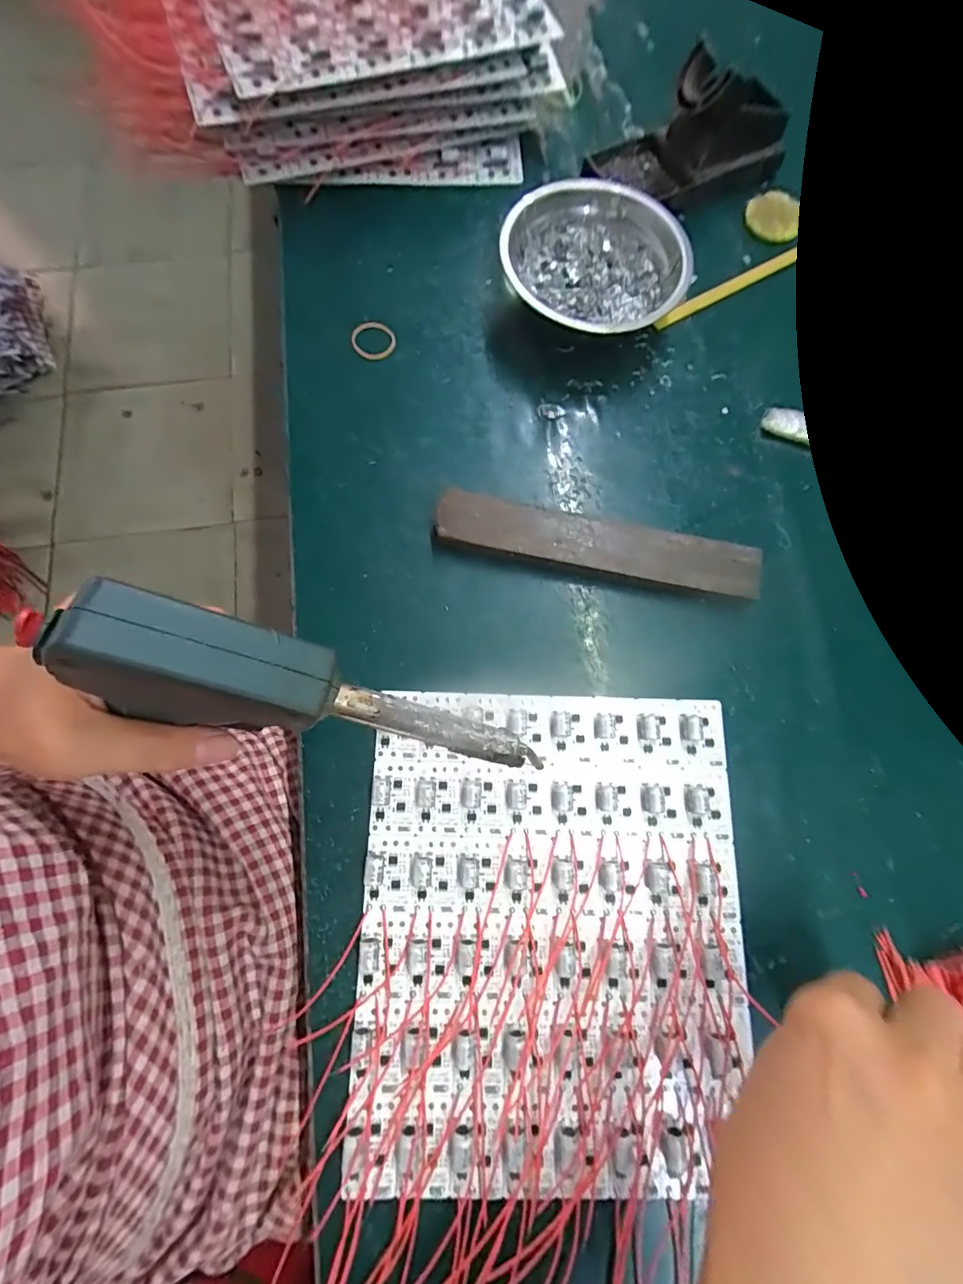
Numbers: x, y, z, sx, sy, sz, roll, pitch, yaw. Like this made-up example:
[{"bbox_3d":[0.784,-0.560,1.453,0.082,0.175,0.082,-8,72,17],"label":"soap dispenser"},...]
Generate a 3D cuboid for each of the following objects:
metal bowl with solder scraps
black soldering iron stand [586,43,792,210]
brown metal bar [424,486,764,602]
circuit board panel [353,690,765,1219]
[{"bbox_3d":[0.076,-0.249,0.330,0.121,0.043,0.117,0,75,0],"label":"metal bowl with solder scraps"},{"bbox_3d":[0.158,-0.387,0.362,0.157,0.060,0.069,-18,76,-5],"label":"black soldering iron stand"},{"bbox_3d":[0.072,-0.059,0.300,0.197,0.019,0.035,10,75,3],"label":"brown metal bar"},{"bbox_3d":[0.040,0.147,0.252,0.198,0.011,0.235,1,75,1],"label":"circuit board panel"}]

